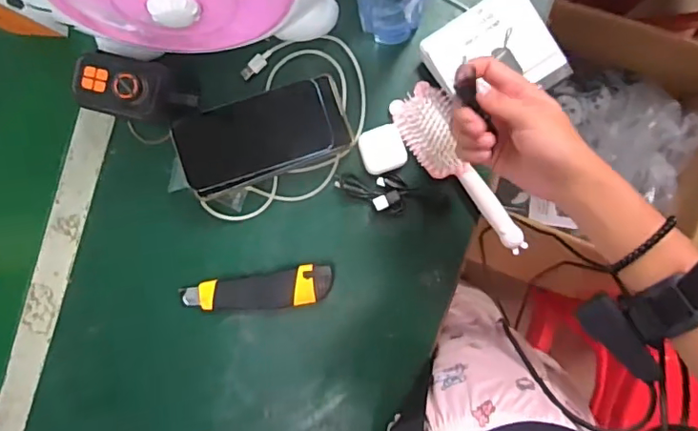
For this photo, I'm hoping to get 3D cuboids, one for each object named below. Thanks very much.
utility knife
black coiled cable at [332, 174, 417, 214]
[{"bbox_3d":[-0.095,0.081,0.557,0.157,0.020,0.040,-10,94,3],"label":"utility knife"},{"bbox_3d":[0.026,-0.030,0.538,0.075,0.015,0.039,31,95,-1],"label":"black coiled cable"}]

